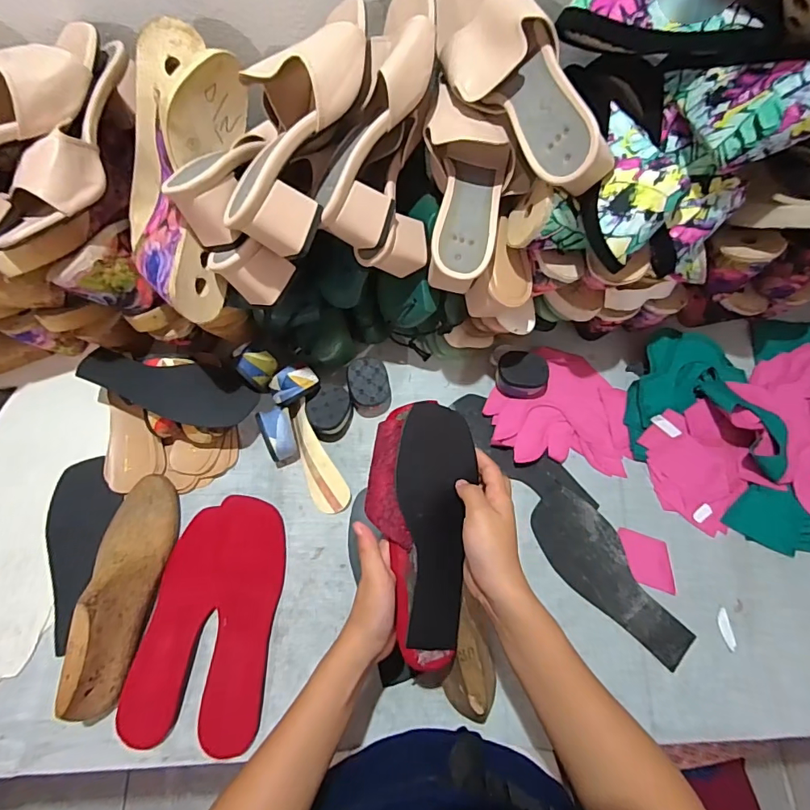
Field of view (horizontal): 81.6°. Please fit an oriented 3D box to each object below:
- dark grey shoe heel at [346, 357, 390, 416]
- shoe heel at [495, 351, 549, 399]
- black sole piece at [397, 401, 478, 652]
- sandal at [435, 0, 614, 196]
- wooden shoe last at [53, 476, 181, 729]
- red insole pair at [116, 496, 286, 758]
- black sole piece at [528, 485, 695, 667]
[{"bbox_3d":[-0.046,-0.020,0.591,0.053,0.048,0.069,-7,70,-2],"label":"dark grey shoe heel"},{"bbox_3d":[0.146,-0.039,0.583,0.064,0.022,0.055,9,69,3],"label":"shoe heel"},{"bbox_3d":[0.026,0.107,0.422,0.074,0.010,0.212,6,84,-23],"label":"black sole piece"},{"bbox_3d":[0.098,-0.297,0.431,0.091,0.073,0.242,-37,76,22],"label":"sandal"},{"bbox_3d":[-0.301,0.186,0.487,0.073,0.069,0.232,4,62,2],"label":"wooden shoe last"},{"bbox_3d":[-0.207,0.224,0.500,0.133,0.019,0.240,6,72,-2],"label":"red insole pair"},{"bbox_3d":[0.227,0.189,0.525,0.080,0.011,0.205,-38,74,-13],"label":"black sole piece"}]

